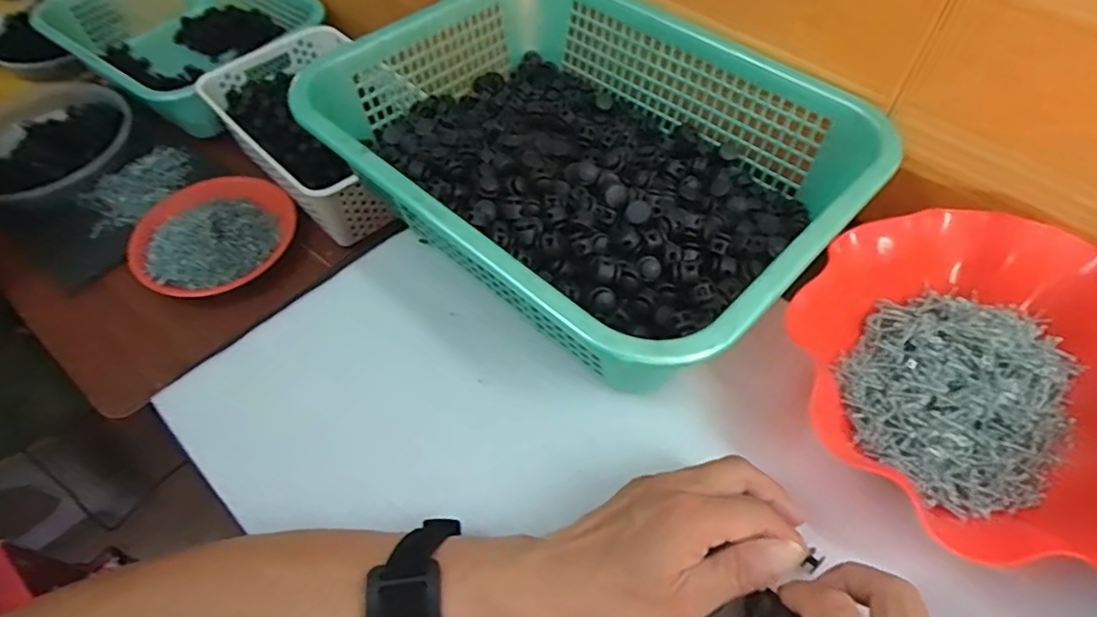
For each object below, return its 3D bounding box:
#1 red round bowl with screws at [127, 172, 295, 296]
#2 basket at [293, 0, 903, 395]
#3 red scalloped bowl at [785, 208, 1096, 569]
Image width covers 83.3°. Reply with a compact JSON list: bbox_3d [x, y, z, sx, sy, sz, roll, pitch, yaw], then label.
[{"bbox_3d":[-0.439,-0.108,0.800,0.200,0.070,0.218,-1,56,1],"label":"red round bowl with screws"},{"bbox_3d":[0.021,-0.125,0.480,0.387,0.096,0.281,37,64,23],"label":"basket"},{"bbox_3d":[0.267,0.041,0.380,0.201,0.070,0.226,-31,61,-18],"label":"red scalloped bowl"}]

